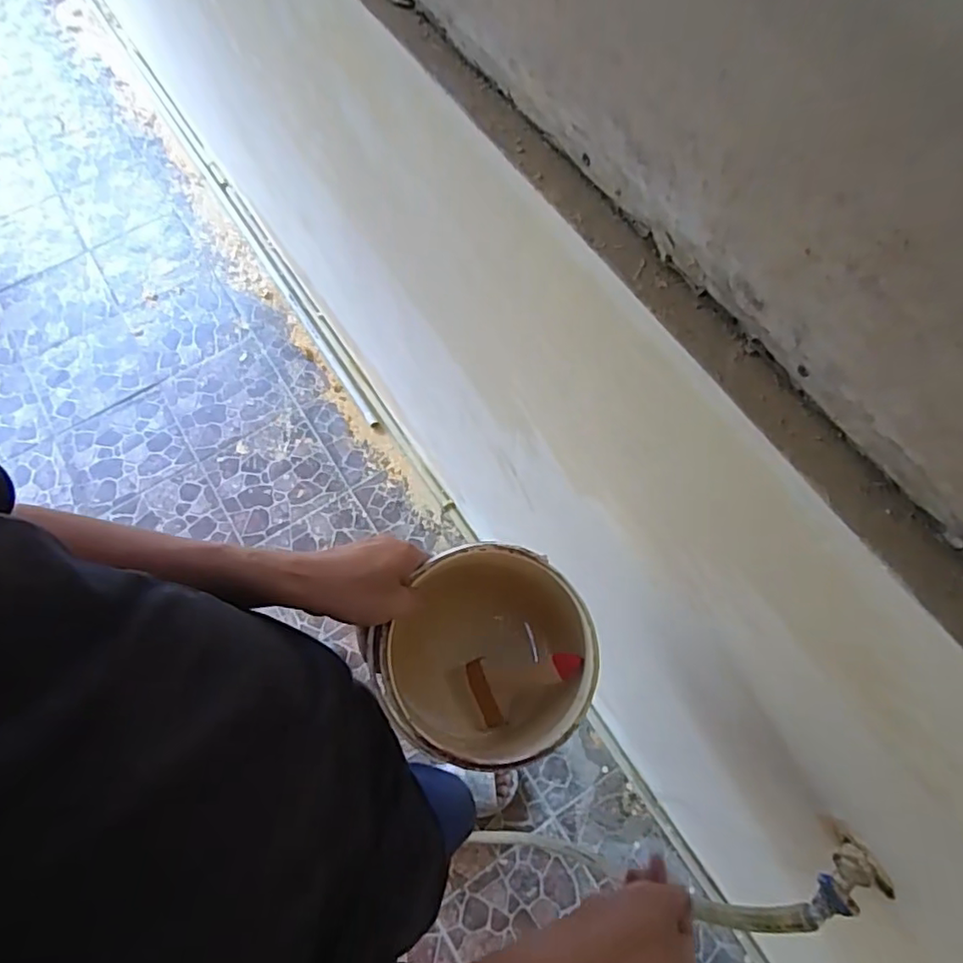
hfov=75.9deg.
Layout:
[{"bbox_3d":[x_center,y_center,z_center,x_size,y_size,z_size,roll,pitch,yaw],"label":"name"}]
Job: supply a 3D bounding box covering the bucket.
[{"bbox_3d":[0.000,0.170,0.578,0.196,0.182,0.173,6,65,2],"label":"bucket"}]

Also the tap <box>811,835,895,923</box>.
[{"bbox_3d":[0.320,0.352,0.535,0.074,0.033,0.051,-21,66,-26],"label":"tap"}]

